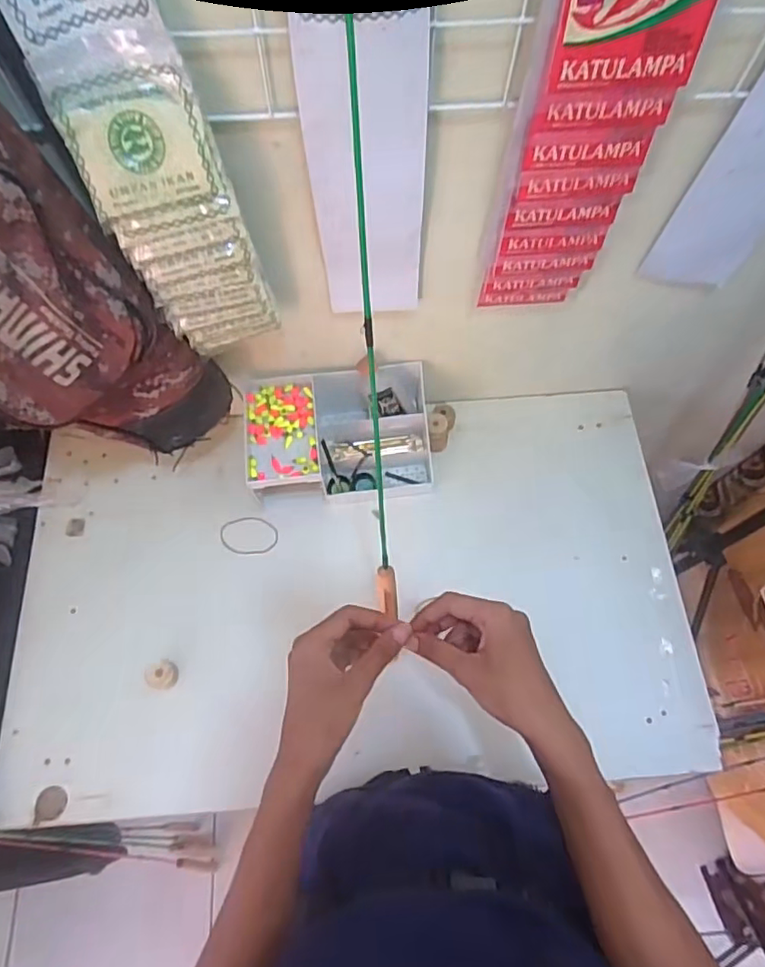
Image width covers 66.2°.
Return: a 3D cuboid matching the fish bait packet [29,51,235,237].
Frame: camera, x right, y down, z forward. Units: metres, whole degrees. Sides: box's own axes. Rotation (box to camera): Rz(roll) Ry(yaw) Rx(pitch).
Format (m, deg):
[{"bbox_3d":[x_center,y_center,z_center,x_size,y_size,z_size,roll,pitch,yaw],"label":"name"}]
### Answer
[{"bbox_3d":[-0.171,-0.240,0.419,0.095,0.110,0.013,-15,38,-4],"label":"fish bait packet"}]

